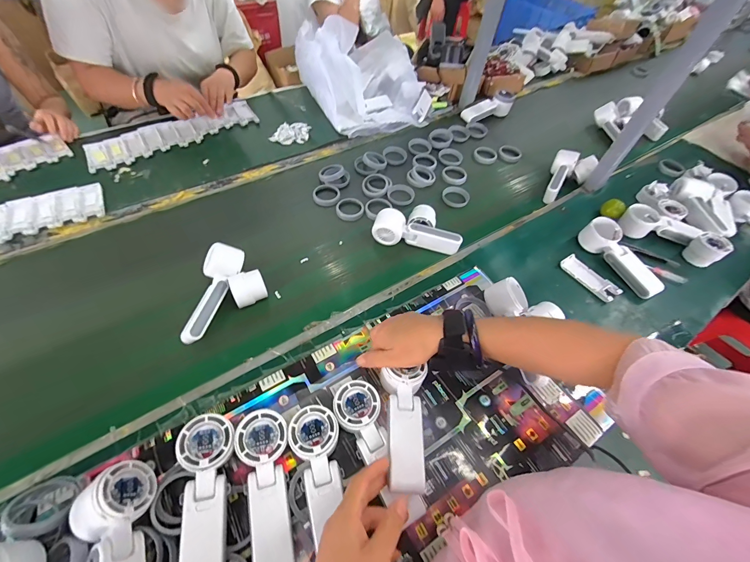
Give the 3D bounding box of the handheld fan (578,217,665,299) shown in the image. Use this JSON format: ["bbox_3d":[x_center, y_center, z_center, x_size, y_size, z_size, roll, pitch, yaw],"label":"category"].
[{"bbox_3d":[0.470,-0.048,0.611,0.048,0.056,0.168,-20,59,-18],"label":"handheld fan"}]

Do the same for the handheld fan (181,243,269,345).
[{"bbox_3d":[-0.230,0.019,0.516,0.102,0.048,0.167,2,55,-3],"label":"handheld fan"}]

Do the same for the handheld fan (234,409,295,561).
[{"bbox_3d":[-0.117,0.229,0.357,0.051,0.031,0.159,-10,69,-12],"label":"handheld fan"}]

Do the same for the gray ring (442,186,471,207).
[{"bbox_3d":[0.183,-0.191,0.732,0.062,0.015,0.053,36,59,19],"label":"gray ring"}]

